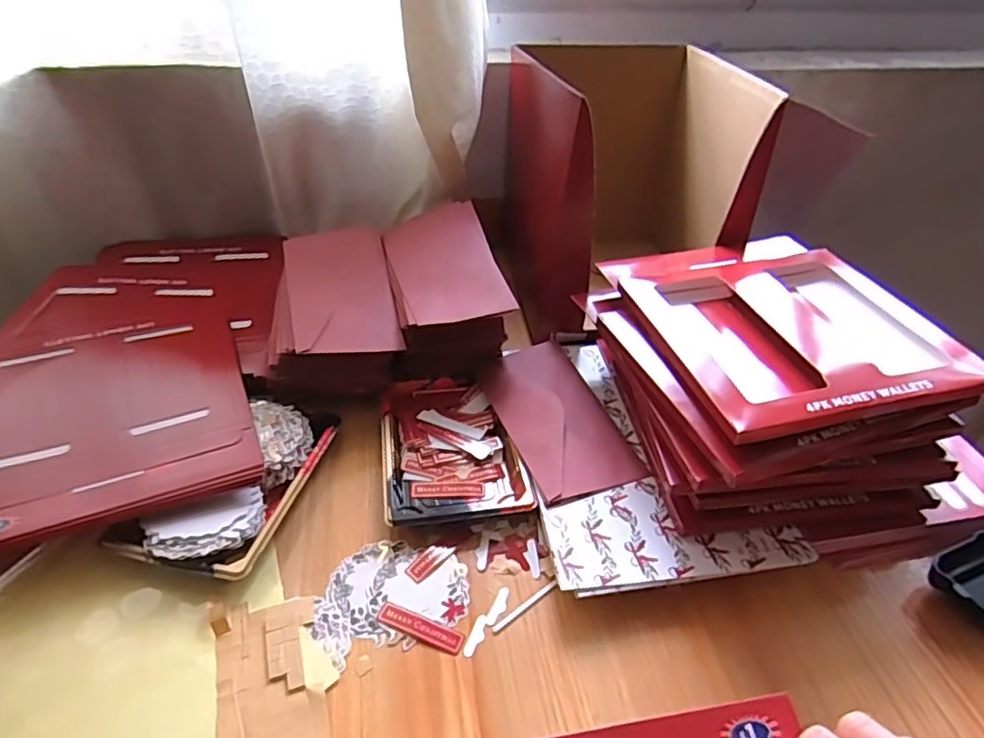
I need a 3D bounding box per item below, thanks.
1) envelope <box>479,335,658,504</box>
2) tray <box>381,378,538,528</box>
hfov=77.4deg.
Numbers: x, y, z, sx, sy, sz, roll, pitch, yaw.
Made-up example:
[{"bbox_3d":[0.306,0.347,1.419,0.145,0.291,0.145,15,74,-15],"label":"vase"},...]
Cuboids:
[{"bbox_3d":[0.055,0.035,0.531,0.095,0.015,0.178,-10,40,-14],"label":"envelope"},{"bbox_3d":[-0.036,0.065,0.518,0.109,0.022,0.154,-5,39,-8],"label":"tray"}]

